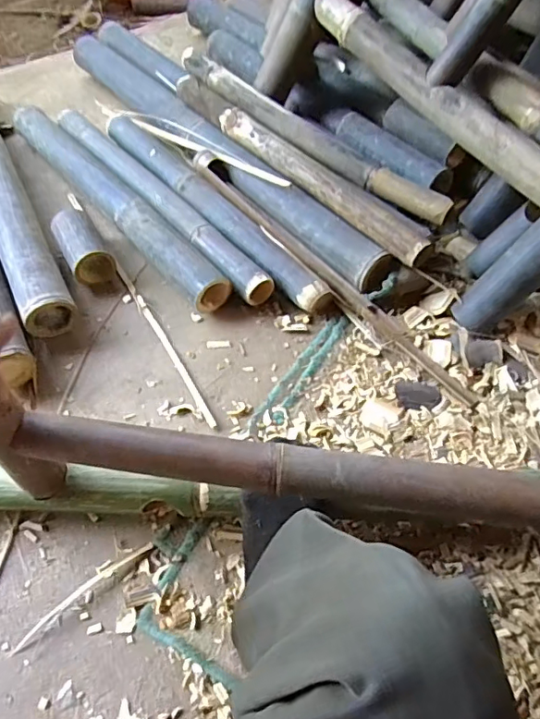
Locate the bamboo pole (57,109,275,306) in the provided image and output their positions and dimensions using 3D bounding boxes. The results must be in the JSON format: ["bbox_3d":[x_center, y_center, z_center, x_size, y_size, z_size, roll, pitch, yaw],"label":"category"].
[{"bbox_3d":[-0.229,-0.316,1.038,0.066,0.063,0.657,-36,64,-22],"label":"bamboo pole"}]

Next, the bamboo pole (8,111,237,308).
[{"bbox_3d":[-0.309,-0.308,1.025,0.073,0.066,0.649,-36,64,-22],"label":"bamboo pole"}]

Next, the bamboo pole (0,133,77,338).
[{"bbox_3d":[-0.530,-0.340,1.035,0.086,0.093,0.766,-24,60,-16],"label":"bamboo pole"}]

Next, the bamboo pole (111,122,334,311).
[{"bbox_3d":[-0.128,-0.299,1.021,0.068,0.063,0.640,-35,64,-21],"label":"bamboo pole"}]

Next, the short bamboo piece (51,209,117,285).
[{"bbox_3d":[-0.337,-0.207,0.957,0.077,0.063,0.141,-25,61,-16],"label":"short bamboo piece"}]

